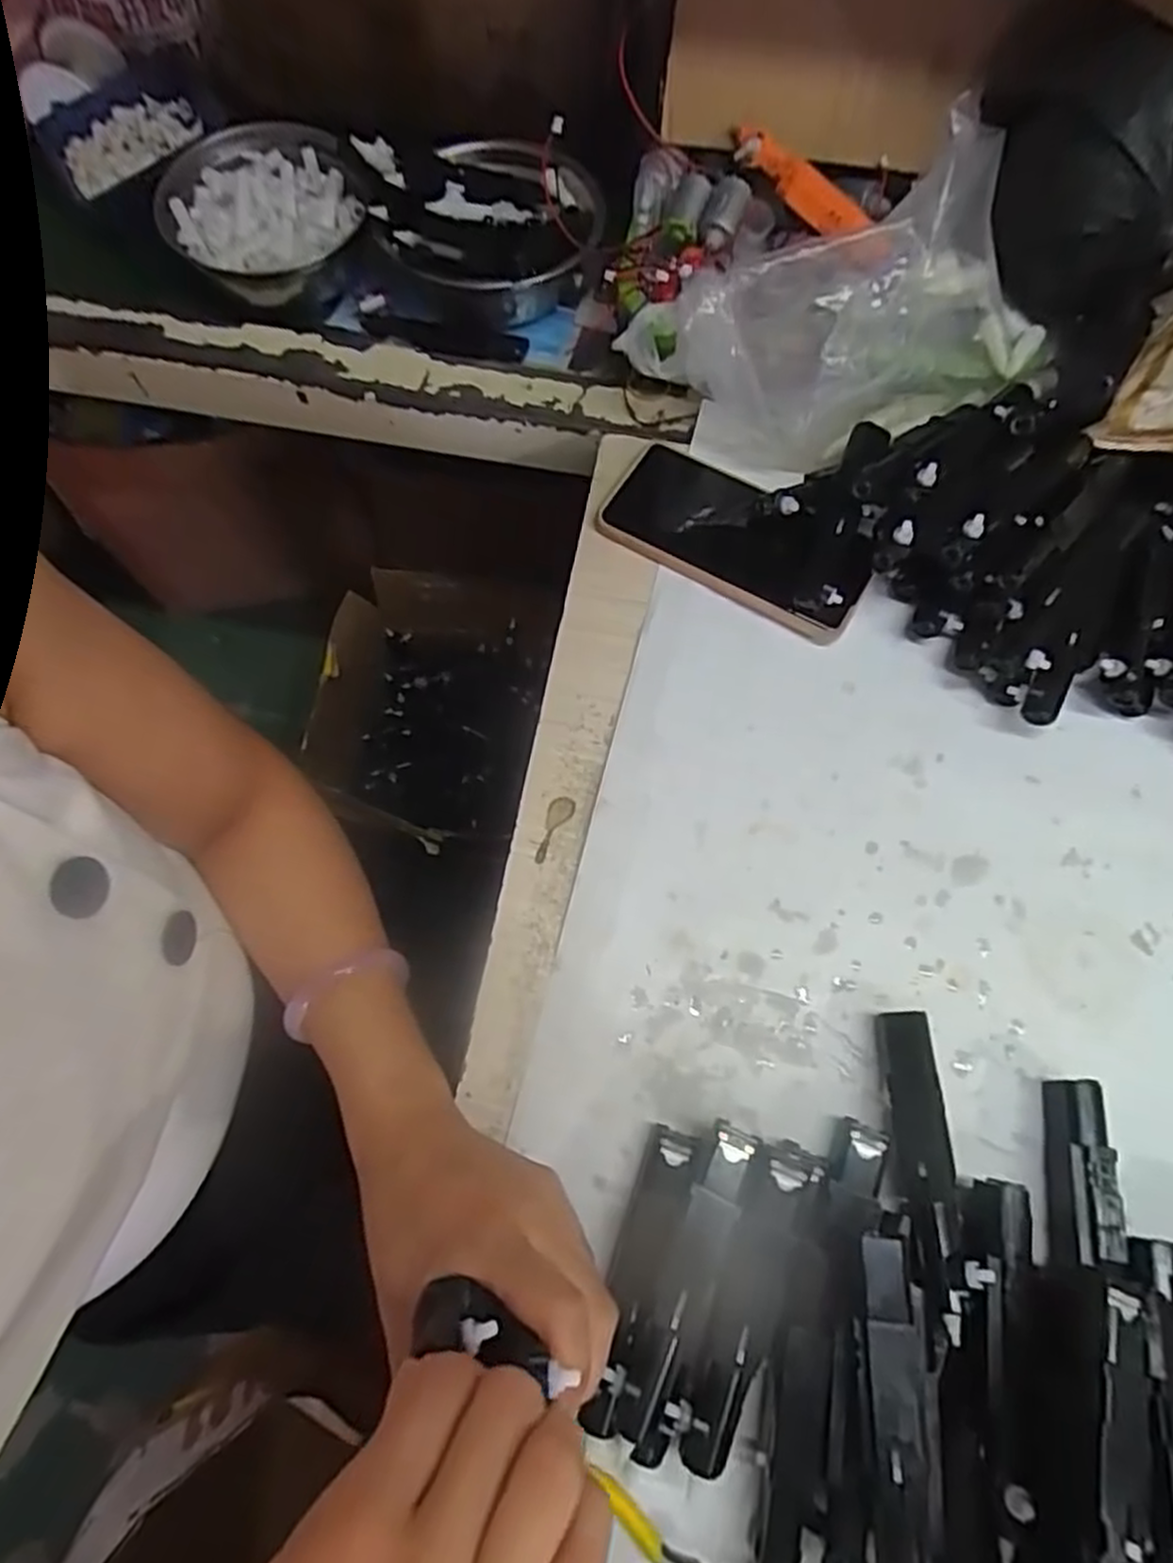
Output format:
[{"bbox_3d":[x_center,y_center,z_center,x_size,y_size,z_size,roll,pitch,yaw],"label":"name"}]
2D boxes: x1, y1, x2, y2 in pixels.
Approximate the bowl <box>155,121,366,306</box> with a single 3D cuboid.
[{"bbox_3d":[-0.224,-0.392,0.534,0.134,0.054,0.132,0,71,1],"label":"bowl"}]

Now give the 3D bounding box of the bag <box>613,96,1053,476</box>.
[{"bbox_3d":[0.156,-0.276,0.449,0.230,0.110,0.129,-18,71,-5],"label":"bag"}]

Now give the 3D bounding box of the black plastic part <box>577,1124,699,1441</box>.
[{"bbox_3d":[0.023,0.209,0.321,0.023,0.027,0.110,17,72,7],"label":"black plastic part"}]

